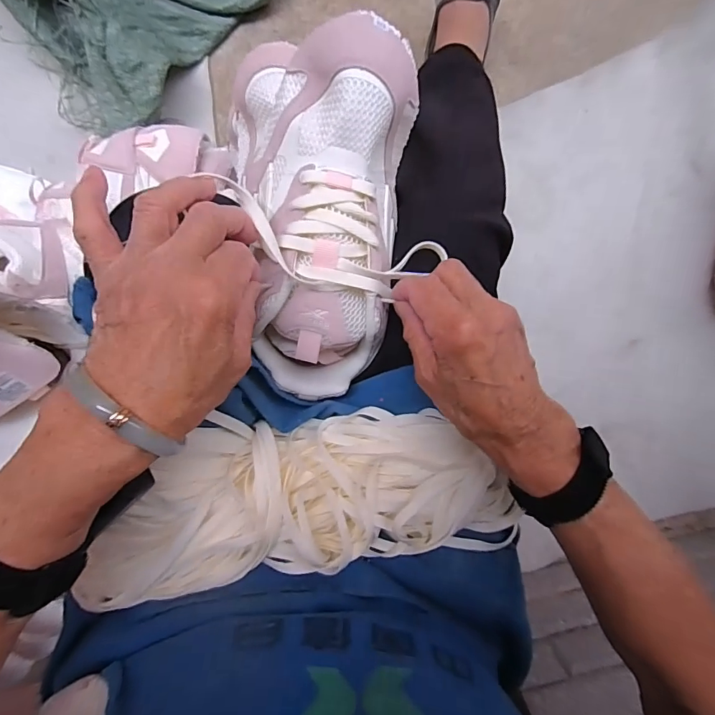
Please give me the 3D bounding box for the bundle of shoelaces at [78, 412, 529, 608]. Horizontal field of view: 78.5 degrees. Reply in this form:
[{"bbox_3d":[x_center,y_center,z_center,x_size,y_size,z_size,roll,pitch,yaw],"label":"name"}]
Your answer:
[{"bbox_3d":[-0.035,0.103,0.320,0.319,0.041,0.121,-4,103,-5],"label":"bundle of shoelaces"}]

